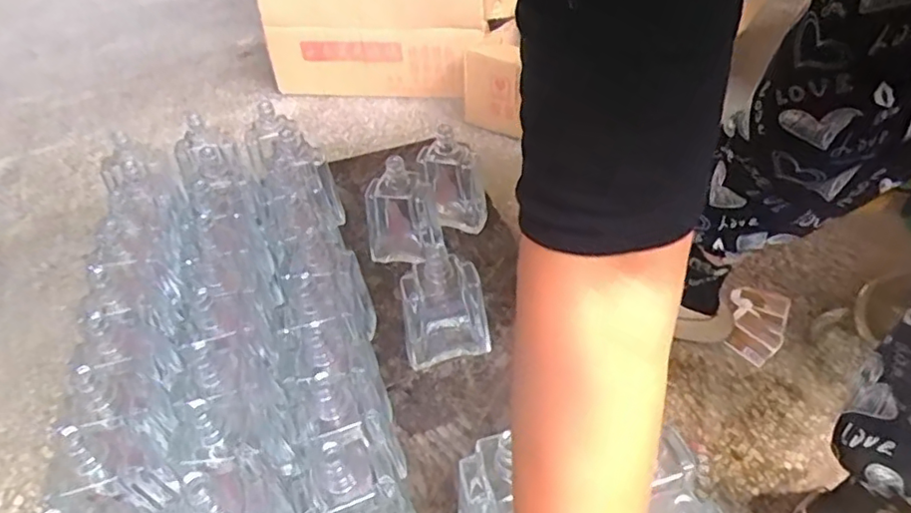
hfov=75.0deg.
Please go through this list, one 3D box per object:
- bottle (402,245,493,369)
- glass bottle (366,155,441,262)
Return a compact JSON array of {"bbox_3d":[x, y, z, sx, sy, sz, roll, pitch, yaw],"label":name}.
[{"bbox_3d":[-0.016,0.051,0.754,0.099,0.170,0.082,-6,41,-2],"label":"bottle"},{"bbox_3d":[-0.080,-0.062,0.877,0.098,0.168,0.057,-14,41,-11],"label":"glass bottle"}]

